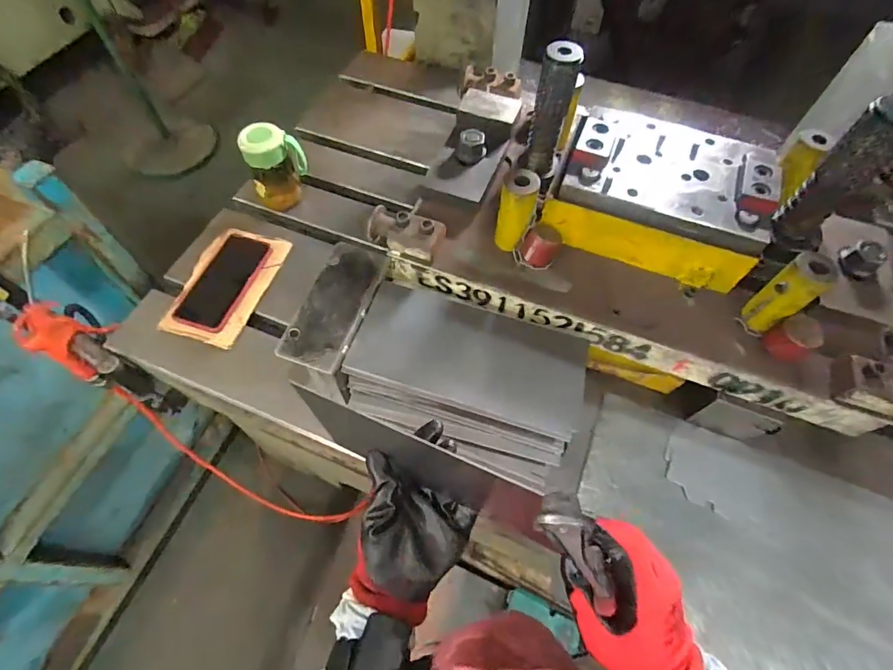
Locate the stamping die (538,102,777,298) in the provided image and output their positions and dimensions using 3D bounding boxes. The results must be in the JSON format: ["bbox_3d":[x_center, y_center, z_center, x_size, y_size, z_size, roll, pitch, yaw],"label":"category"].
[{"bbox_3d":[0.256,-0.174,0.549,0.228,0.096,0.166,22,62,11],"label":"stamping die"}]

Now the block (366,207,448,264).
[{"bbox_3d":[-0.052,-0.123,0.546,0.093,0.046,0.043,18,61,9],"label":"block"}]

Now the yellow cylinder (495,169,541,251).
[{"bbox_3d":[0.081,-0.142,0.532,0.041,0.094,0.040,13,61,6],"label":"yellow cylinder"}]

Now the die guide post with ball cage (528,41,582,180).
[{"bbox_3d":[0.120,-0.252,0.516,0.039,0.140,0.032,27,63,13],"label":"die guide post with ball cage"}]

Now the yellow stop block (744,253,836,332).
[{"bbox_3d":[0.354,-0.042,0.475,0.037,0.094,0.041,-36,67,-20],"label":"yellow stop block"}]

